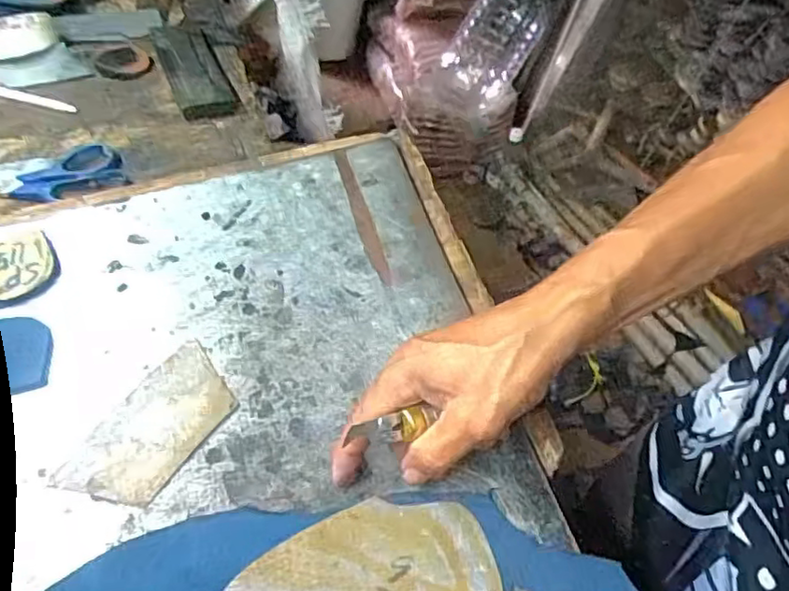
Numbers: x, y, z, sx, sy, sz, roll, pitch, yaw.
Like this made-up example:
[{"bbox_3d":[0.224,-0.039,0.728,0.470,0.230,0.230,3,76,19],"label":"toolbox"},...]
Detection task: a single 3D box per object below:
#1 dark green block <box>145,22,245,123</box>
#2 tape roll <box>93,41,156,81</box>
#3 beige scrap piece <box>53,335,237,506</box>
[{"bbox_3d":[-0.208,-0.236,0.656,0.056,0.018,0.168,-17,57,-21],"label":"dark green block"},{"bbox_3d":[-0.279,-0.241,0.659,0.054,0.014,0.054,4,52,-5],"label":"tape roll"},{"bbox_3d":[-0.147,0.081,0.394,0.059,0.004,0.110,32,54,16],"label":"beige scrap piece"}]

